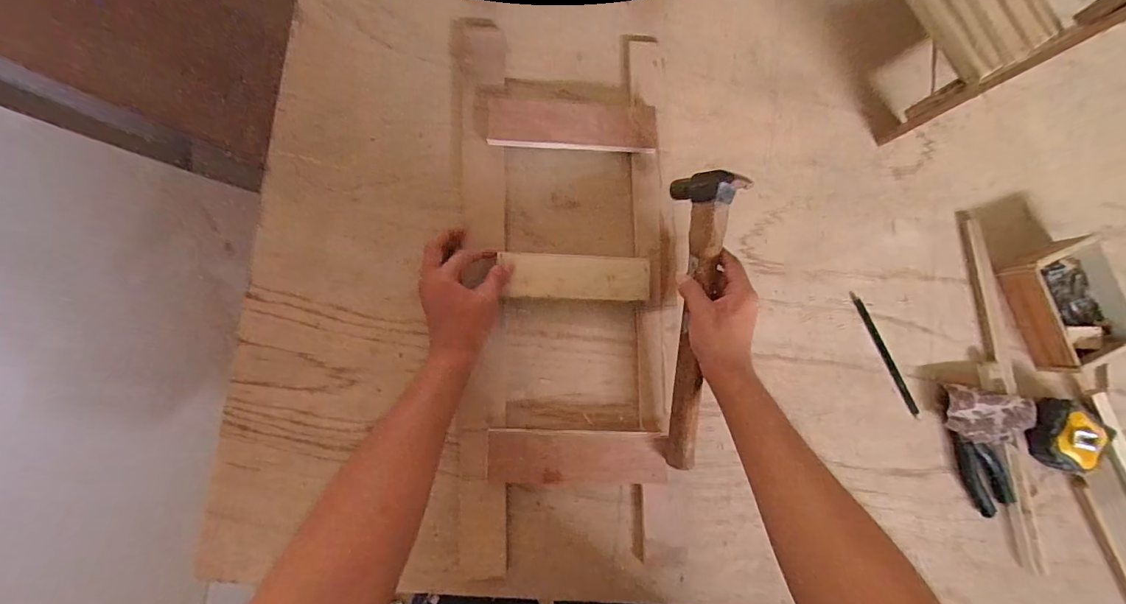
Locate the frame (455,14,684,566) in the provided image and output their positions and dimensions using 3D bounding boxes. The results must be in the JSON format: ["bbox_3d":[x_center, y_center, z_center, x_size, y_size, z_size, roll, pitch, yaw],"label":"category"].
[{"bbox_3d":[0.003,-0.018,0.533,0.238,0.029,0.610,-2,85,-6],"label":"frame"}]

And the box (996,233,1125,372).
[{"bbox_3d":[0.611,0.007,0.575,0.112,0.042,0.152,-19,86,-8],"label":"box"}]

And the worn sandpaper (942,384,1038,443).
[{"bbox_3d":[0.496,0.134,0.550,0.092,0.025,0.057,13,82,-5],"label":"worn sandpaper"}]

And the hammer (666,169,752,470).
[{"bbox_3d":[0.137,0.020,0.497,0.032,0.077,0.301,2,94,-43],"label":"hammer"}]

